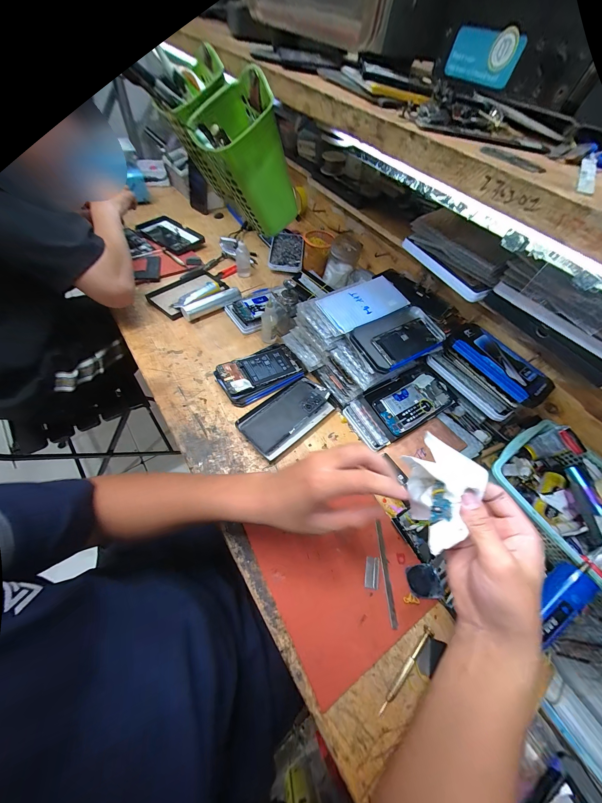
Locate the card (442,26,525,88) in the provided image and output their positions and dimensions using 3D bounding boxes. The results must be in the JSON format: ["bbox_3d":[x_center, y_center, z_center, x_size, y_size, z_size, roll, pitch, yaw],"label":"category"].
[{"bbox_3d":[0.144,-0.274,0.209,0.006,0.026,0.059,-28,64,-24],"label":"card"}]

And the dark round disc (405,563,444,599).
[{"bbox_3d":[0.173,0.251,0.368,0.044,0.007,0.039,-2,58,-9],"label":"dark round disc"}]

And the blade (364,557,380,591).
[{"bbox_3d":[0.102,0.244,0.376,0.021,0.004,0.038,12,56,0],"label":"blade"}]

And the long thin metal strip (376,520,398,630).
[{"bbox_3d":[0.121,0.242,0.377,0.009,0.004,0.127,2,57,-7],"label":"long thin metal strip"}]

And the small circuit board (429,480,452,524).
[{"bbox_3d":[0.138,0.099,0.259,0.006,0.020,0.040,30,67,-28],"label":"small circuit board"}]

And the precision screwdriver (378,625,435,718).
[{"bbox_3d":[0.130,0.327,0.322,0.108,0.005,0.010,-37,69,-27],"label":"precision screwdriver"}]

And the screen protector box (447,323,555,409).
[{"bbox_3d":[0.349,-0.070,0.464,0.090,0.022,0.175,-28,65,-23],"label":"screen protector box"}]

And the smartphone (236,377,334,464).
[{"bbox_3d":[-0.022,0.026,0.498,0.176,0.017,0.100,-36,69,-26],"label":"smartphone"}]

